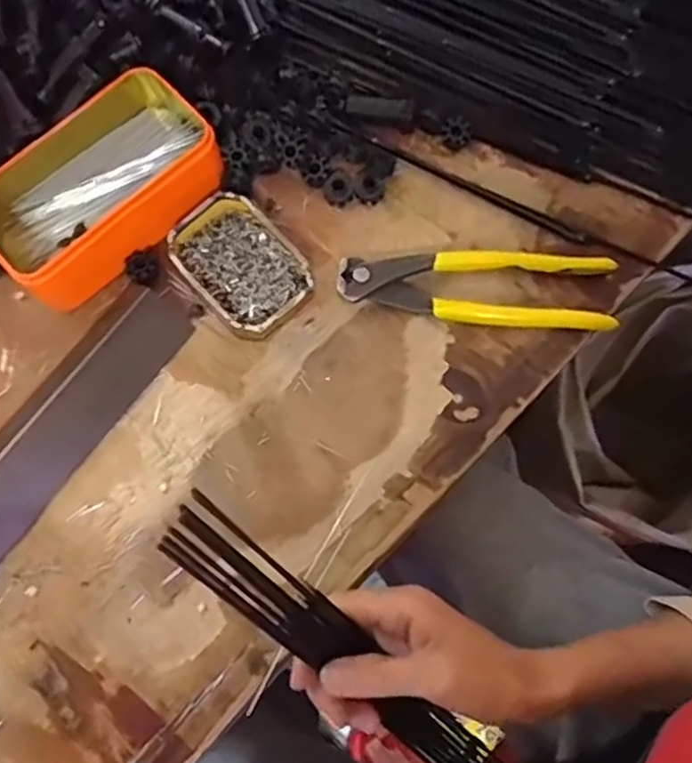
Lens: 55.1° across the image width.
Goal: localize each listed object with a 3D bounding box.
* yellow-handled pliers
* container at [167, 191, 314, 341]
[{"bbox_3d":[0.079,-0.059,0.407,0.164,0.015,0.046,4,74,1],"label":"yellow-handled pliers"},{"bbox_3d":[-0.065,-0.071,0.410,0.061,0.021,0.087,-40,78,-10],"label":"container"}]

